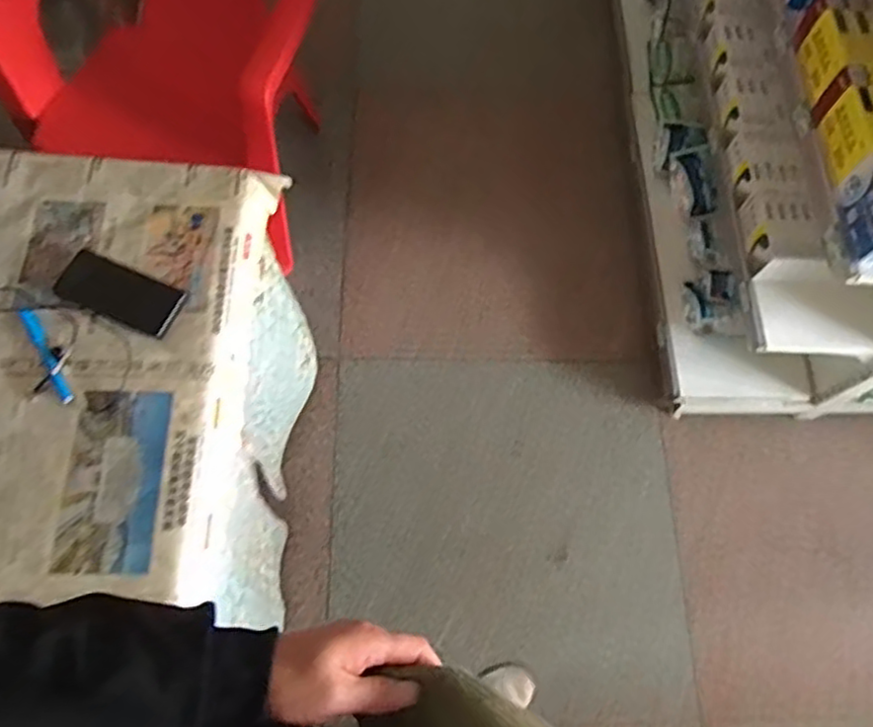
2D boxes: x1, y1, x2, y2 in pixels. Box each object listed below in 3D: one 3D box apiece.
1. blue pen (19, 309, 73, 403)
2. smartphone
[{"bbox_3d":[-0.480,-0.011,0.817,0.013,0.012,0.136,-29,73,-14],"label":"blue pen"},{"bbox_3d":[-0.404,-0.091,0.849,0.161,0.012,0.072,22,69,5],"label":"smartphone"}]

